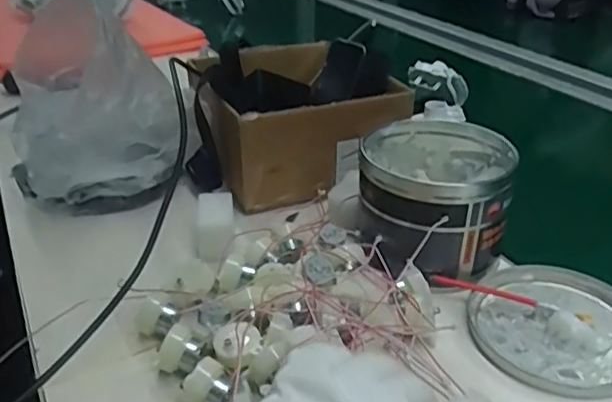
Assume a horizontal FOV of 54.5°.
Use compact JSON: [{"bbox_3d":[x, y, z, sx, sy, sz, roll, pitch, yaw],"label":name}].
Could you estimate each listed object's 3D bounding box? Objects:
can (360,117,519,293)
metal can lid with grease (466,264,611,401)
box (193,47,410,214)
[{"bbox_3d":[0.111,0.000,0.525,0.120,0.104,0.143,2,30,5],"label":"can"},{"bbox_3d":[0.195,0.093,0.454,0.134,0.014,0.128,-1,30,0],"label":"metal can lid with grease"},{"bbox_3d":[-0.014,-0.095,0.680,0.184,0.105,0.205,-10,31,-16],"label":"box"}]

